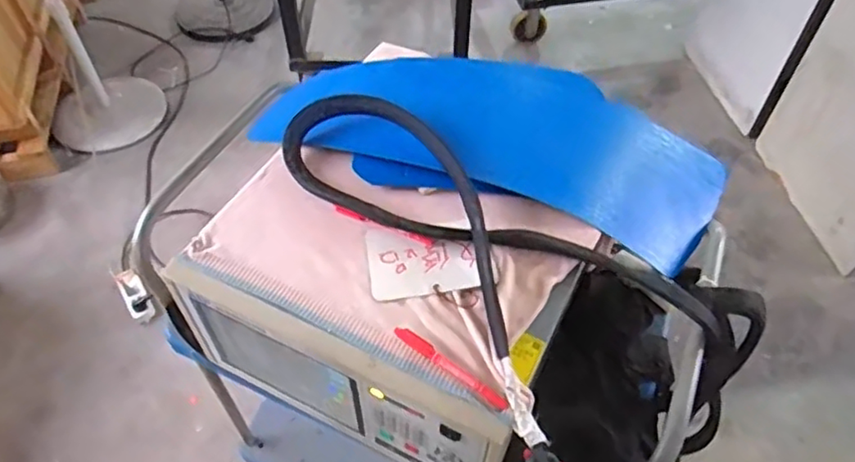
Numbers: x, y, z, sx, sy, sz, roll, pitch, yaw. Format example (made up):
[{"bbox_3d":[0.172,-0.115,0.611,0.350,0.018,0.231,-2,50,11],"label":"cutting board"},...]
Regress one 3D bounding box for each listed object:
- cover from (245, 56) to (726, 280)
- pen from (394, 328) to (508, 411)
[{"bbox_3d":[0.080,-0.122,0.904,0.698,0.139,0.271,12,55,11],"label":"cover"},{"bbox_3d":[0.023,0.141,0.637,0.137,0.012,0.014,29,60,22],"label":"pen"}]

